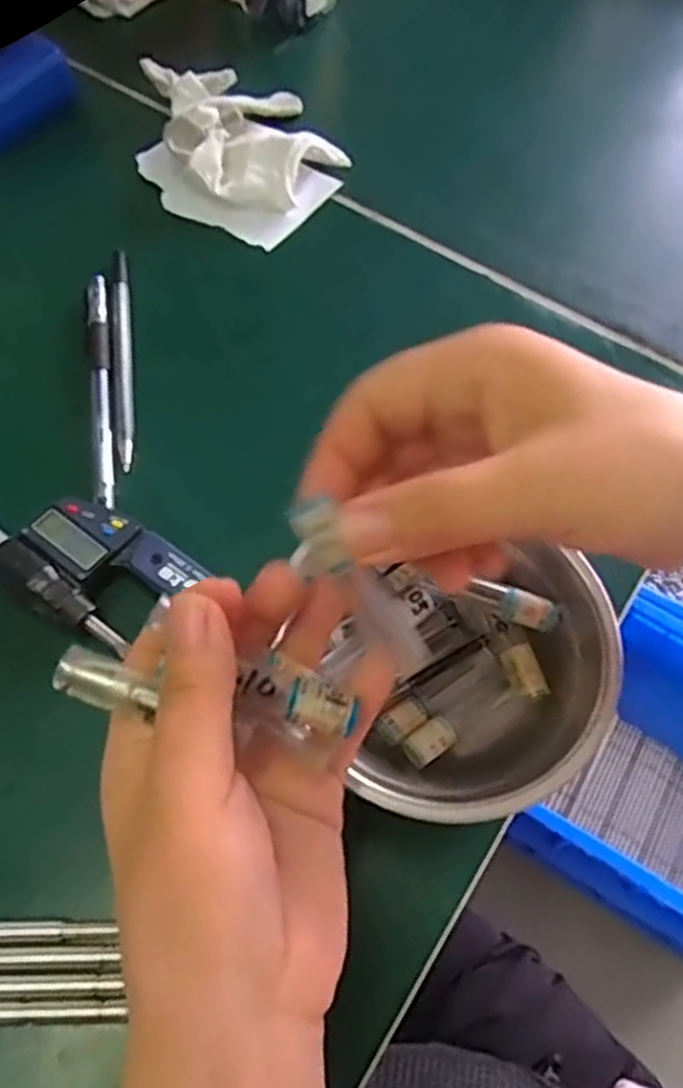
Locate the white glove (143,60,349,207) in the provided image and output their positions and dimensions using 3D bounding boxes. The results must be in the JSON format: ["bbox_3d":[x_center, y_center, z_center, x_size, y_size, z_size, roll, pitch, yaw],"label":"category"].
[{"bbox_3d":[-0.059,-0.255,0.463,0.094,0.030,0.125,-23,66,-14],"label":"white glove"}]

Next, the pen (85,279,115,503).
[{"bbox_3d":[-0.122,-0.081,0.379,0.011,0.010,0.138,-7,63,-7],"label":"pen"}]

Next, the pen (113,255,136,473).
[{"bbox_3d":[-0.114,-0.098,0.390,0.010,0.012,0.134,-6,63,-6],"label":"pen"}]

